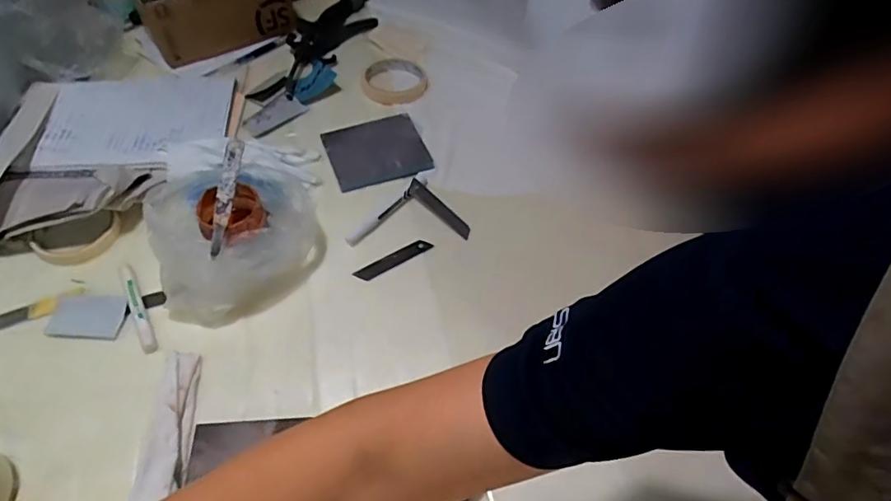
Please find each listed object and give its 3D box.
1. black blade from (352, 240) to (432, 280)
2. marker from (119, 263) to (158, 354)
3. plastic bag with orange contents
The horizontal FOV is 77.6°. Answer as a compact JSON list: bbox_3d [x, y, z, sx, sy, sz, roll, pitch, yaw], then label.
[{"bbox_3d":[-0.056,0.009,0.605,0.089,0.004,0.019,-25,58,-22],"label":"black blade"},{"bbox_3d":[-0.309,0.053,0.552,0.013,0.015,0.111,-24,58,-21],"label":"marker"},{"bbox_3d":[-0.216,-0.039,0.574,0.155,0.073,0.196,-12,54,-13],"label":"plastic bag with orange contents"}]

